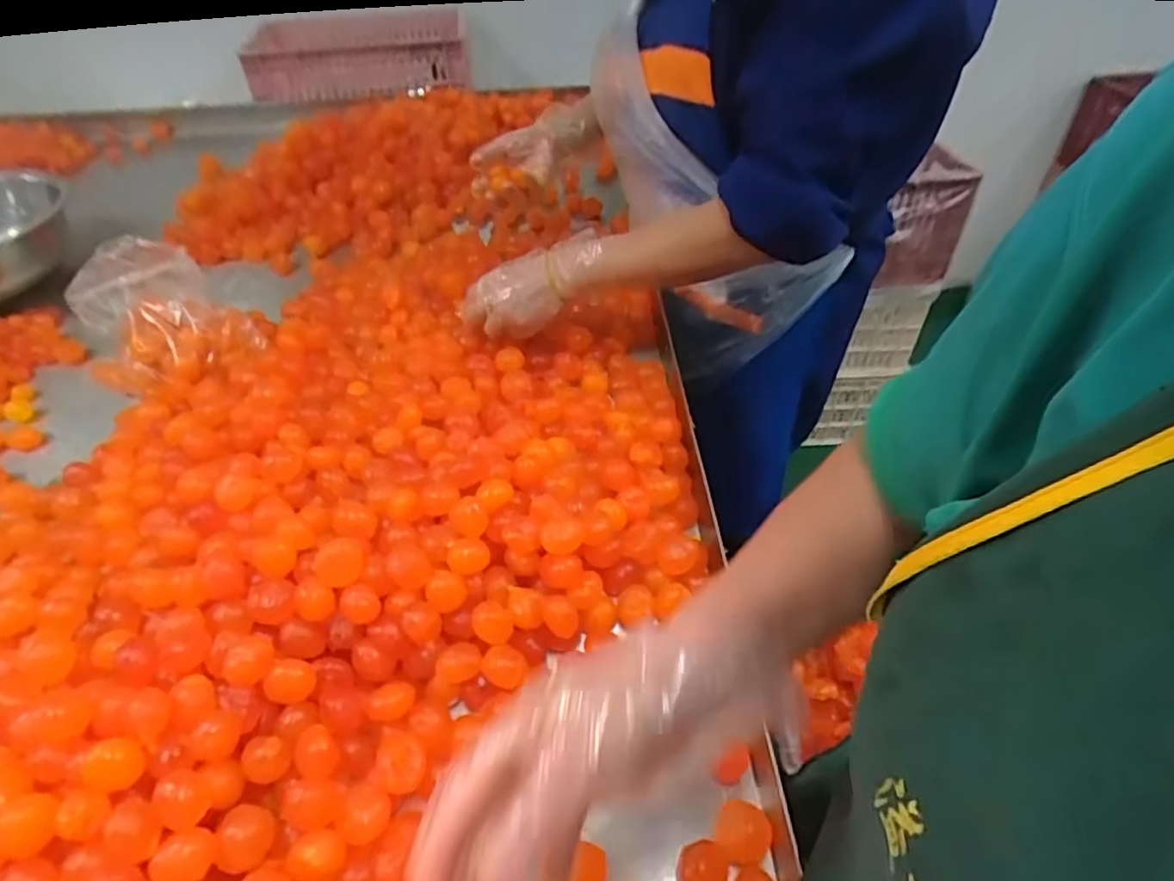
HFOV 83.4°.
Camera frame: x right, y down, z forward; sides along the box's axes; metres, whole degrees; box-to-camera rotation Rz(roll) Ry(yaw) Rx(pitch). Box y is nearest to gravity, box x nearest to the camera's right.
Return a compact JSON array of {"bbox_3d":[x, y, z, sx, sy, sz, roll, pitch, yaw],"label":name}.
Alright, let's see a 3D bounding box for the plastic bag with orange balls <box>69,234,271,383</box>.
[{"bbox_3d":[-0.479,-0.156,0.733,0.159,0.124,0.145,-34,53,-28],"label":"plastic bag with orange balls"}]

